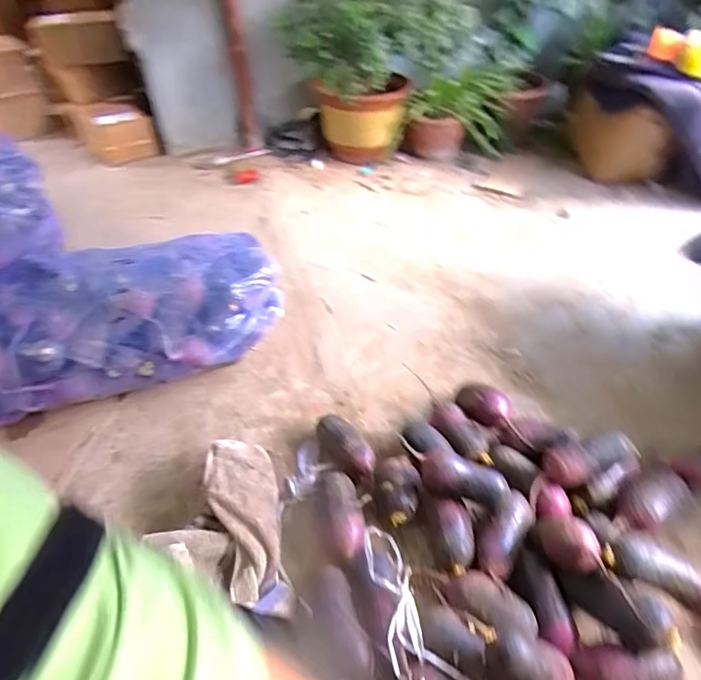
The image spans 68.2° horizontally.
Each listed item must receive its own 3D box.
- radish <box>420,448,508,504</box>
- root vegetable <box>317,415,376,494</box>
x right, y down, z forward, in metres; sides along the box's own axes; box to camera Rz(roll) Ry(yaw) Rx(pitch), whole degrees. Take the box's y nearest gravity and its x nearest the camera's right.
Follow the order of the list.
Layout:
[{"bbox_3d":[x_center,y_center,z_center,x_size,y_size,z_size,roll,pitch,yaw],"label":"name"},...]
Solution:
[{"bbox_3d":[0.158,0.197,0.722,0.116,0.060,0.049,11,44,12],"label":"radish"},{"bbox_3d":[-0.009,0.173,0.830,0.131,0.055,0.061,34,53,31],"label":"root vegetable"}]

